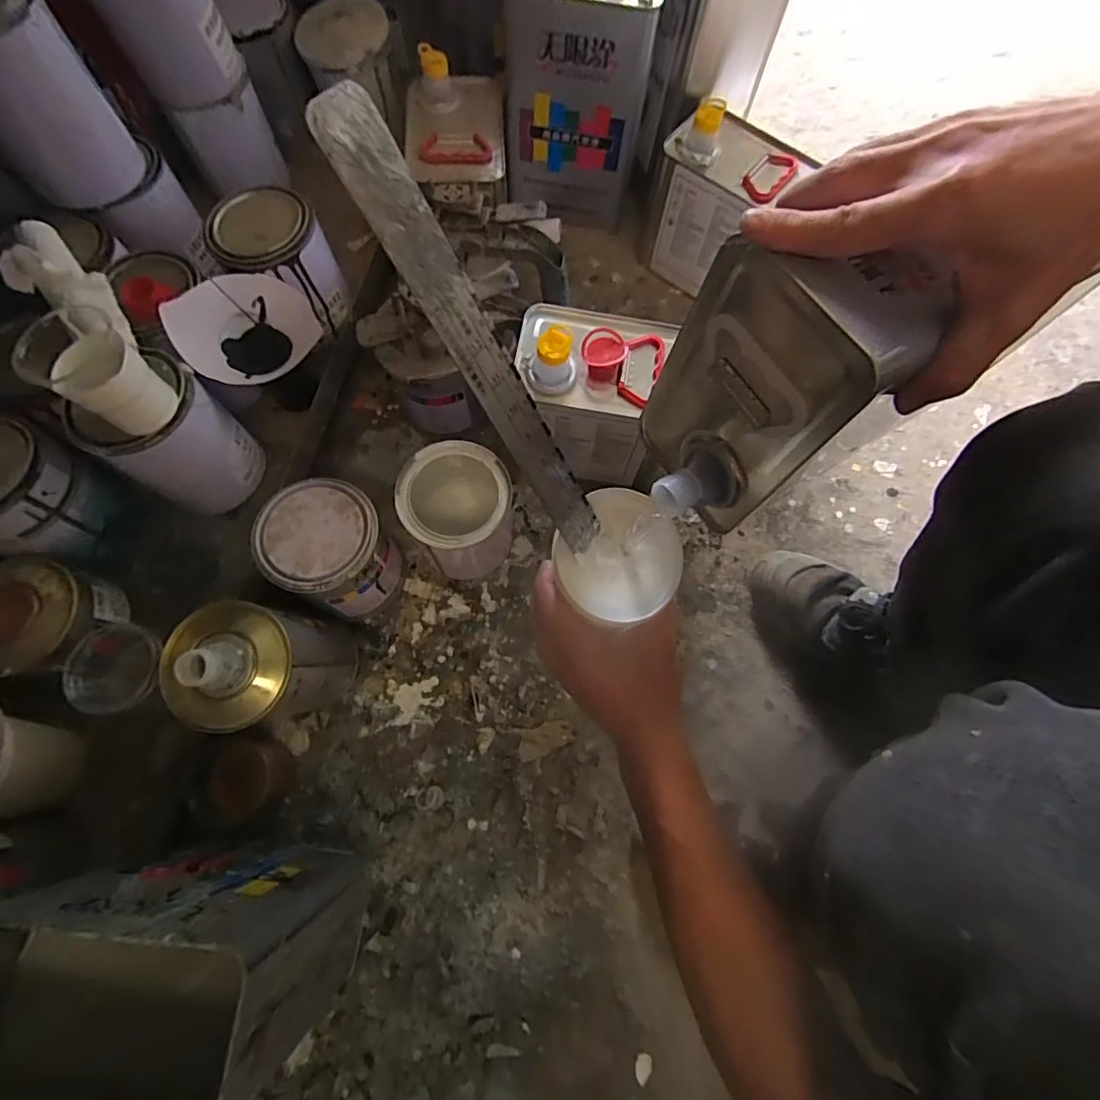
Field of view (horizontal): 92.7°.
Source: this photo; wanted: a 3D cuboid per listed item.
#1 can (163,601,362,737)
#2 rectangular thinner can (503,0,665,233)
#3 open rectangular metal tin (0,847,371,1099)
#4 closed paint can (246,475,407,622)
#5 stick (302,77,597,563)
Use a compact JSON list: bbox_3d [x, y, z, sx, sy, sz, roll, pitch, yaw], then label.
[{"bbox_3d":[-0.253,0.108,0.473,0.097,0.195,0.098,1,71,-2],"label":"can"},{"bbox_3d":[0.035,-0.576,0.654,0.174,0.261,0.123,5,72,0],"label":"rectangular thinner can"},{"bbox_3d":[-0.251,0.290,0.375,0.181,0.253,0.108,9,72,1],"label":"open rectangular metal tin"},{"bbox_3d":[-0.212,0.008,0.533,0.104,0.140,0.100,1,71,-2],"label":"closed paint can"},{"bbox_3d":[-0.029,-0.090,0.283,0.035,0.256,0.006,-46,41,-15],"label":"stick"}]

